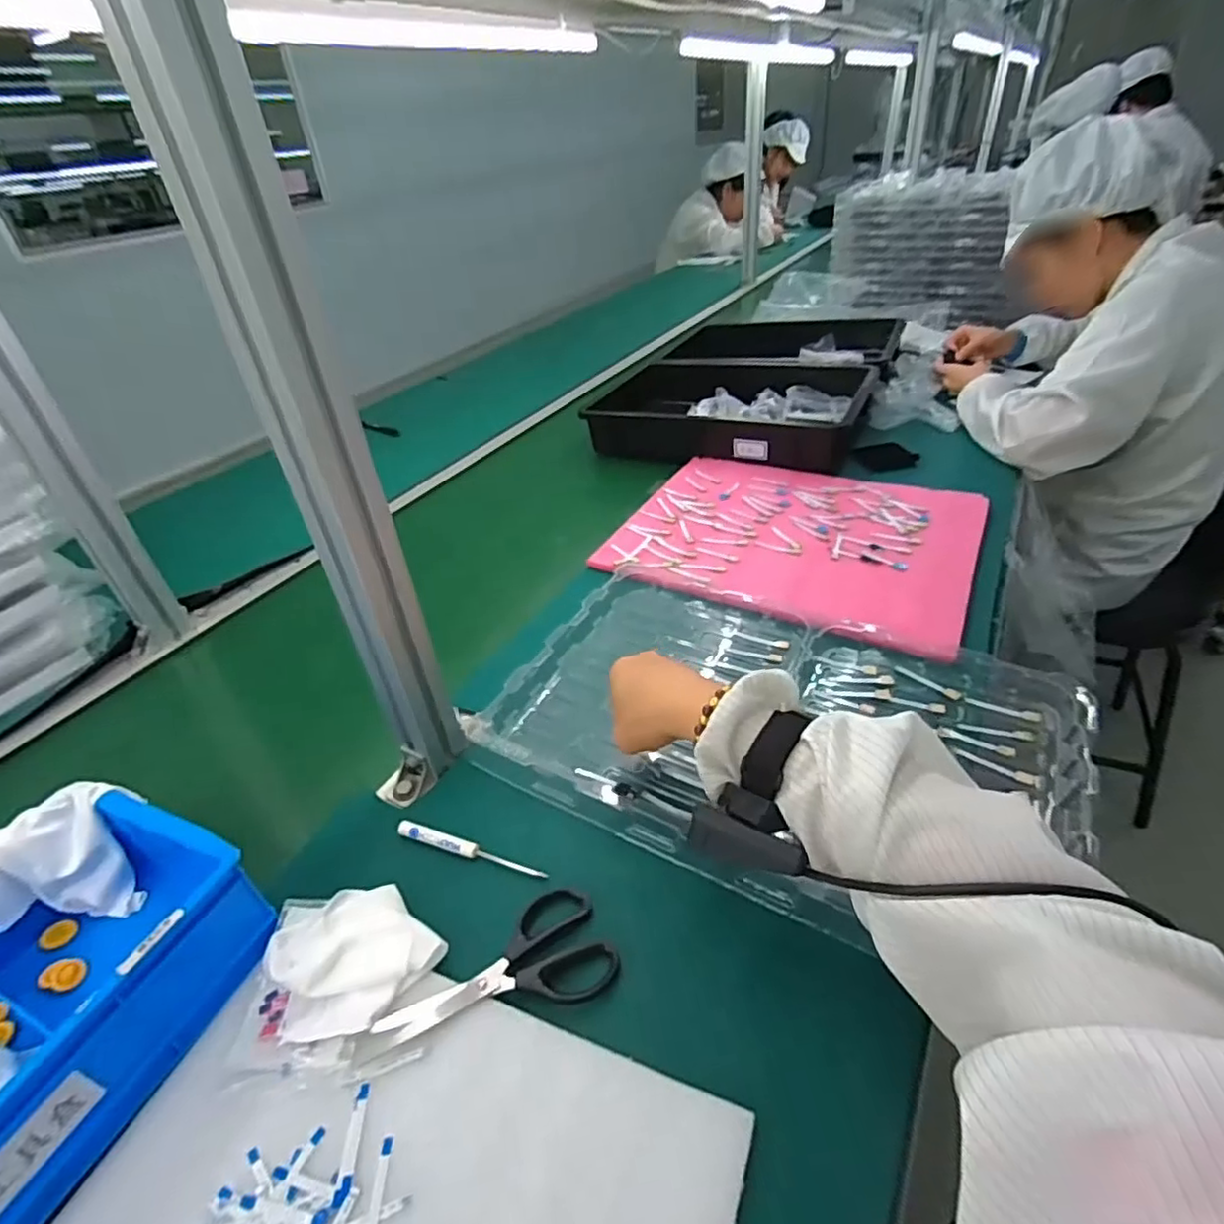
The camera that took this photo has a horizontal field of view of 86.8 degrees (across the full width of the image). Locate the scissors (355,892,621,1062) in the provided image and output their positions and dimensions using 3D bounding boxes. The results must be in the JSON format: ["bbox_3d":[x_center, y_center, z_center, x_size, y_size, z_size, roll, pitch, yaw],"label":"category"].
[{"bbox_3d":[-0.079,0.241,0.423,0.160,0.009,0.073,-20,39,-18],"label":"scissors"}]

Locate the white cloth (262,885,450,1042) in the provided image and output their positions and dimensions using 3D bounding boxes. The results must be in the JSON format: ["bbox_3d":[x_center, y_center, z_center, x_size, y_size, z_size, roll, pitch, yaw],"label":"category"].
[{"bbox_3d":[-0.176,0.231,0.433,0.087,0.024,0.094,27,48,36],"label":"white cloth"}]

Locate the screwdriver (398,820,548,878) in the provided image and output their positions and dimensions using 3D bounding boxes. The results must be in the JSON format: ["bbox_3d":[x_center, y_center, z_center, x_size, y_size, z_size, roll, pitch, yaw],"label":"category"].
[{"bbox_3d":[-0.111,0.185,0.502,0.127,0.008,0.016,9,40,20],"label":"screwdriver"}]

